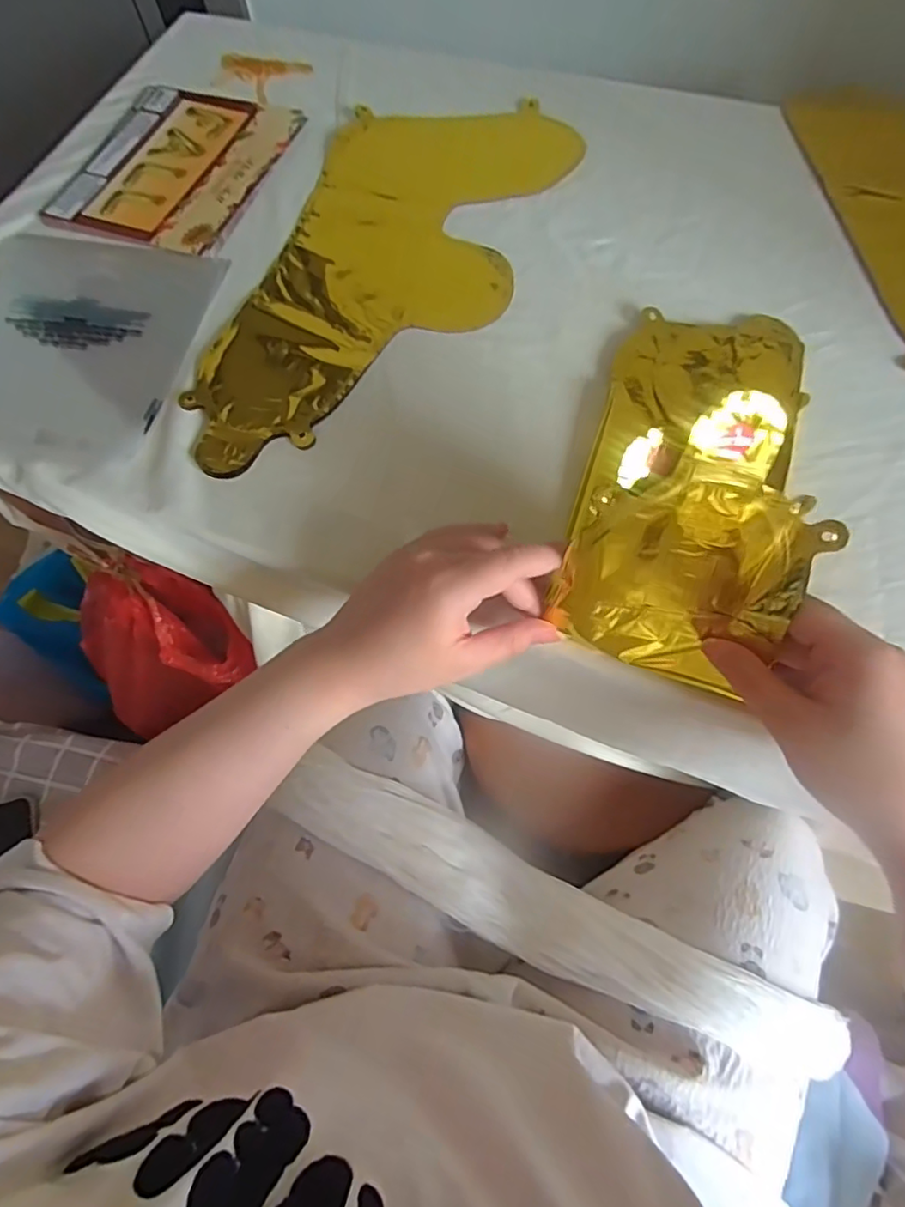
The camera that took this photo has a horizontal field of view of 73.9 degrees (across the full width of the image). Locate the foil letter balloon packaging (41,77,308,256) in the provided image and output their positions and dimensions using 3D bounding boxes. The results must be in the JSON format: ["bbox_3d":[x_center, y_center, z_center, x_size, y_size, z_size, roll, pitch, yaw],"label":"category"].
[{"bbox_3d":[-0.249,-0.395,0.536,0.182,0.006,0.199,18,70,10],"label":"foil letter balloon packaging"}]

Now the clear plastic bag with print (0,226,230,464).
[{"bbox_3d":[-0.300,-0.205,0.466,0.197,0.010,0.212,10,68,7],"label":"clear plastic bag with print"}]

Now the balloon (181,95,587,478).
[{"bbox_3d":[-0.052,-0.264,0.474,0.196,0.011,0.405,17,69,10],"label":"balloon"}]

